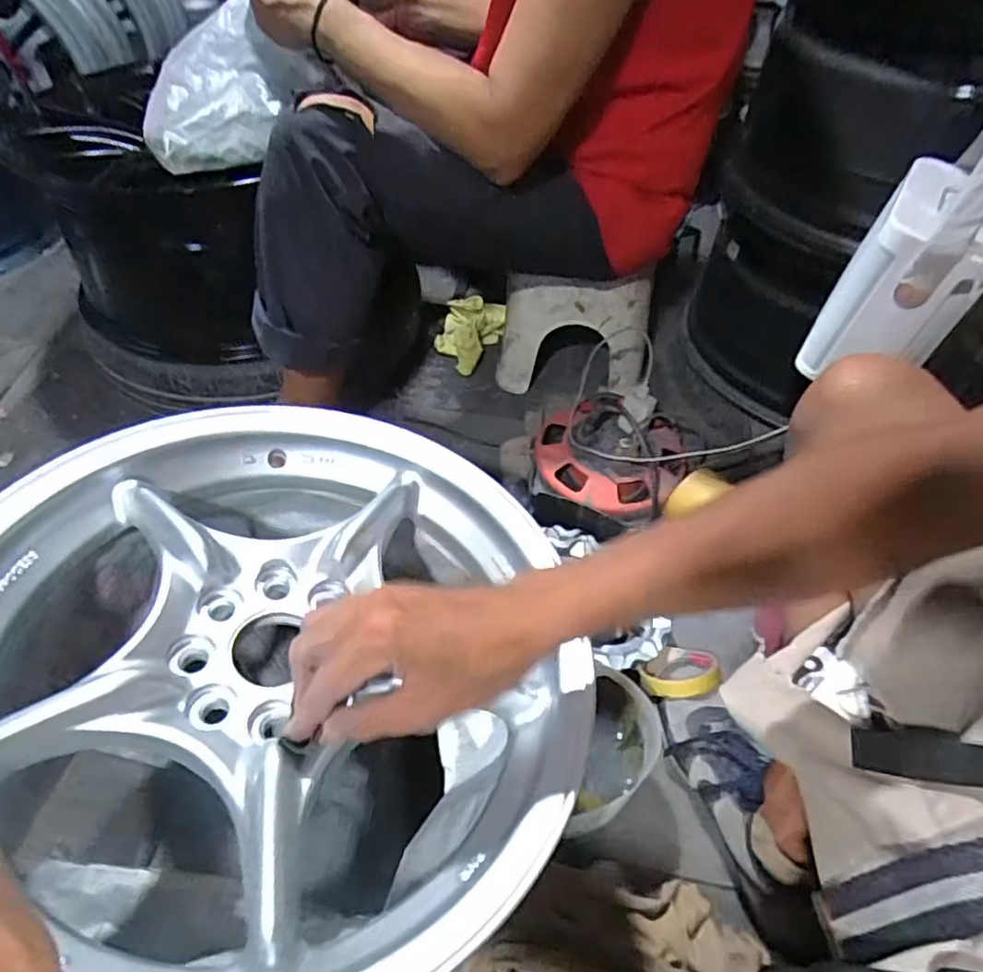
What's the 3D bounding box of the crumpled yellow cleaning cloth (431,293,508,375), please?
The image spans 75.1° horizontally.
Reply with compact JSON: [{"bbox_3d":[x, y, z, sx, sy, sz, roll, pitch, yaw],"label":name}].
[{"bbox_3d":[-0.040,-0.277,1.135,0.097,0.071,0.154,25,53,18],"label":"crumpled yellow cleaning cloth"}]

